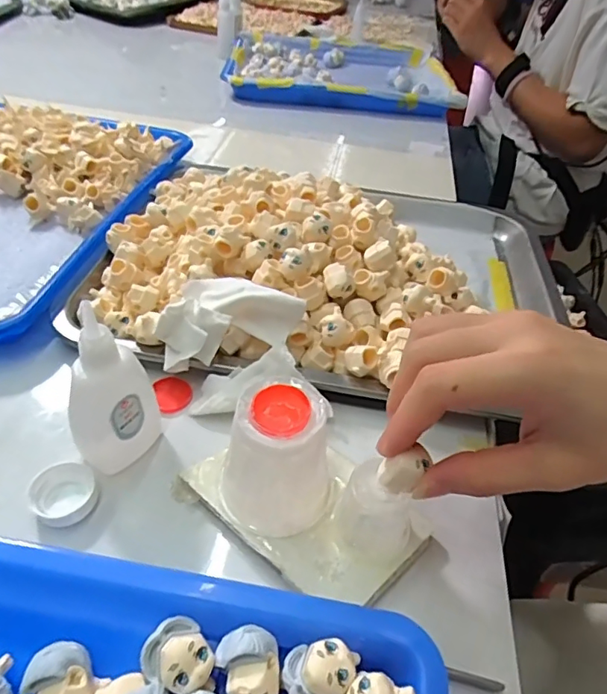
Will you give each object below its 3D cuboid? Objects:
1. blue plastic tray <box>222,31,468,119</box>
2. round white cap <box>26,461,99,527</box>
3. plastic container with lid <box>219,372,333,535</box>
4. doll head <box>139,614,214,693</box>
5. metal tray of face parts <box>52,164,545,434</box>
[{"bbox_3d":[0.056,-0.423,0.785,0.329,0.031,0.255,4,43,-3],"label":"blue plastic tray"},{"bbox_3d":[-0.119,0.073,0.253,0.032,0.010,0.030,4,43,-3],"label":"round white cap"},{"bbox_3d":[-0.012,0.054,0.240,0.052,0.069,0.045,1,43,-6],"label":"plastic container with lid"},{"bbox_3d":[-0.047,0.118,0.195,0.026,0.021,0.023,20,45,14],"label":"doll head"},{"bbox_3d":[0.020,-0.077,0.383,0.331,0.062,0.250,9,43,2],"label":"metal tray of face parts"}]

